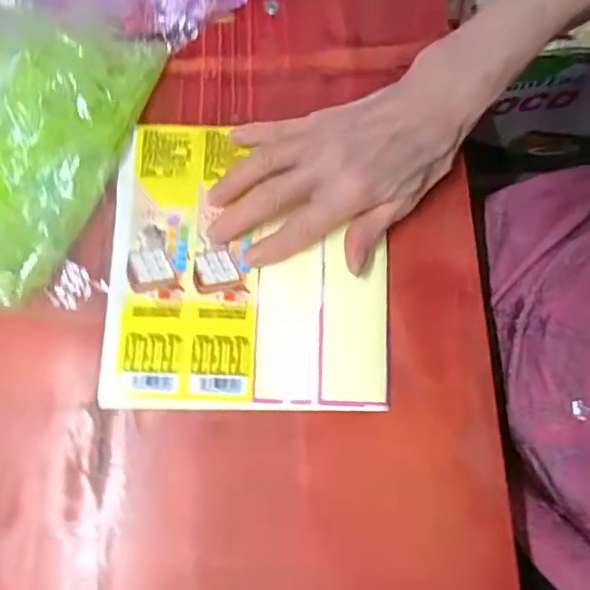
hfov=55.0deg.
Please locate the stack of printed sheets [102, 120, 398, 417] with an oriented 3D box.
[{"bbox_3d":[-0.029,-0.020,0.344,0.166,0.013,0.172,1,77,0],"label":"stack of printed sheets"}]

